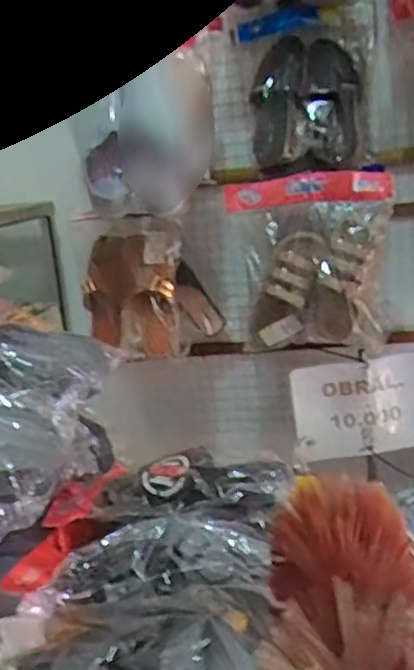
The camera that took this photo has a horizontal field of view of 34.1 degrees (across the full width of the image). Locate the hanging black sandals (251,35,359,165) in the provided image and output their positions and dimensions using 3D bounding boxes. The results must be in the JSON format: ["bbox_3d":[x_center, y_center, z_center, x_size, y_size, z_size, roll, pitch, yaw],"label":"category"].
[{"bbox_3d":[0.198,-0.479,1.381,0.207,0.234,0.101,-5,14,9],"label":"hanging black sandals"}]

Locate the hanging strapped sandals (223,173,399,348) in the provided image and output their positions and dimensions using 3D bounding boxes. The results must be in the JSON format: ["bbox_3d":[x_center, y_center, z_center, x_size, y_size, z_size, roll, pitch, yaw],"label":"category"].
[{"bbox_3d":[0.200,-0.145,1.311,0.318,0.329,0.085,-4,2,16],"label":"hanging strapped sandals"}]

